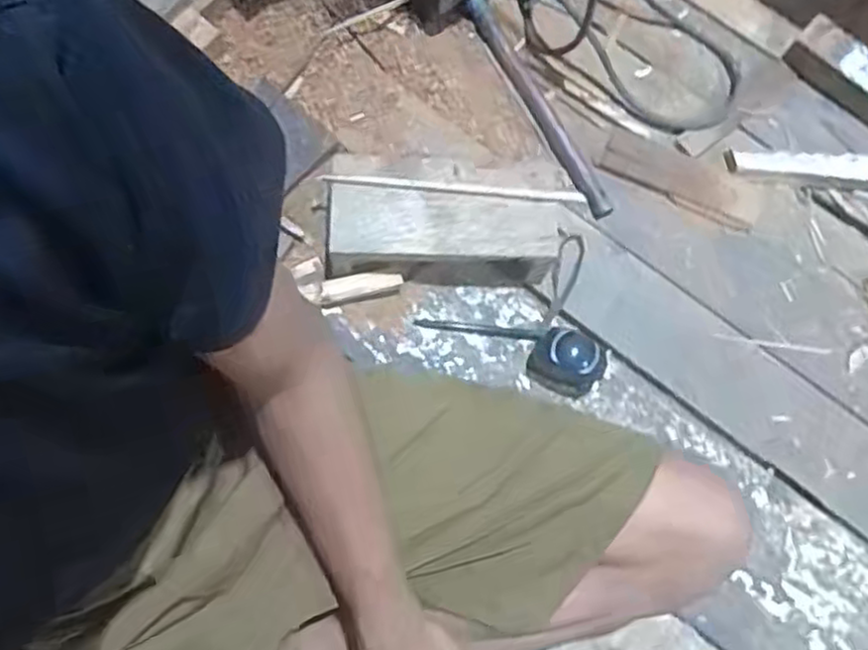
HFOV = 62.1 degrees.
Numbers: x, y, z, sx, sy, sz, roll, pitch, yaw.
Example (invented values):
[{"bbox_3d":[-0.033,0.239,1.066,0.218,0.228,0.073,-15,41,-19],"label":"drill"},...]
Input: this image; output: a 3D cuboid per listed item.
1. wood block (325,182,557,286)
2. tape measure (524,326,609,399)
[{"bbox_3d":[0.010,-0.096,0.741,0.229,0.081,0.101,0,75,-4],"label":"wood block"},{"bbox_3d":[0.136,0.034,0.722,0.069,0.061,0.057,26,75,3],"label":"tape measure"}]

